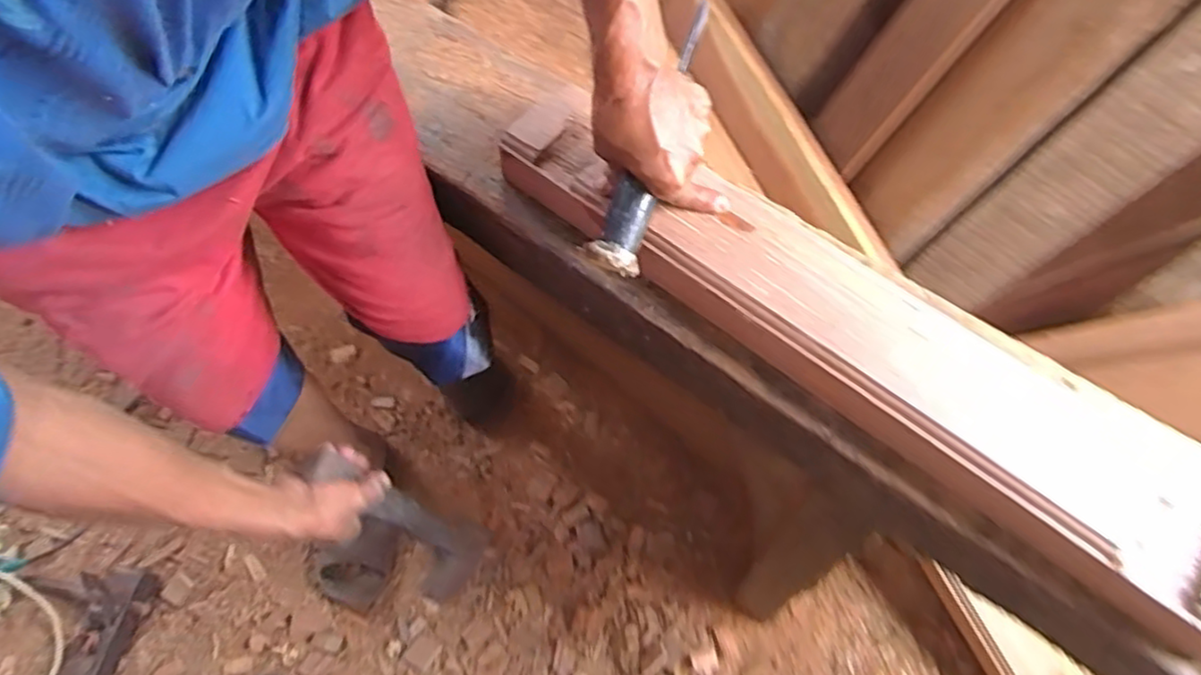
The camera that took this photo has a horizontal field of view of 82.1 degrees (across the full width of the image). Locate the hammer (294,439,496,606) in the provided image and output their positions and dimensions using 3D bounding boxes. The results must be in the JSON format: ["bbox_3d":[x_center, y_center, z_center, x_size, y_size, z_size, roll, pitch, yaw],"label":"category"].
[{"bbox_3d":[-0.231,0.214,0.792,0.058,0.326,0.103,20,64,32],"label":"hammer"}]

